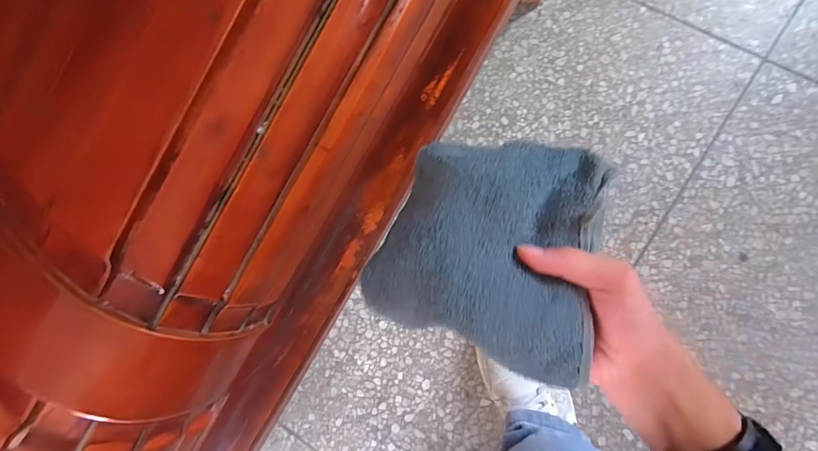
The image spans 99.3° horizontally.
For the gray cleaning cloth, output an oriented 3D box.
[{"bbox_3d":[0.058,0.013,0.222,0.144,0.029,0.139,21,91,8],"label":"gray cleaning cloth"}]

